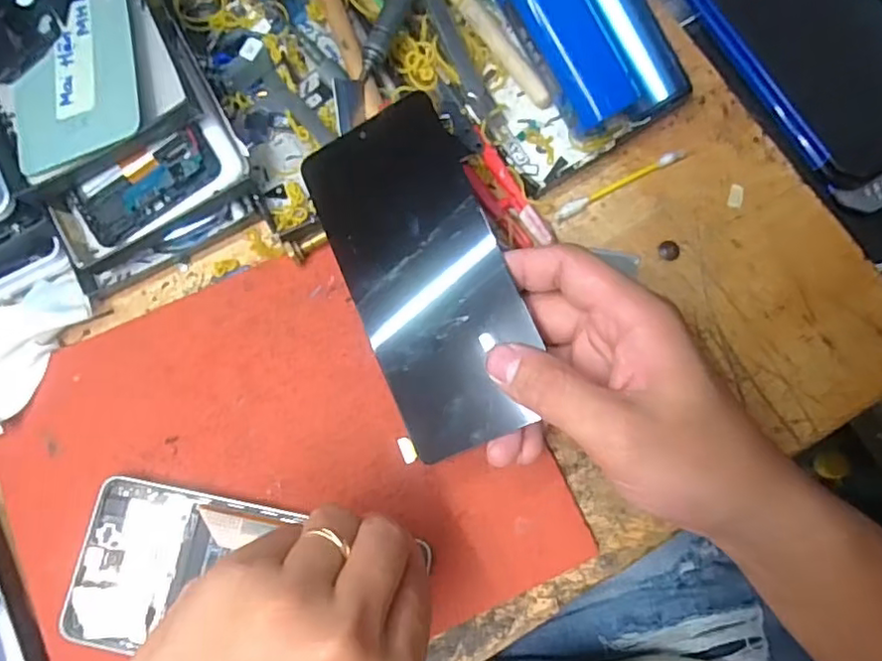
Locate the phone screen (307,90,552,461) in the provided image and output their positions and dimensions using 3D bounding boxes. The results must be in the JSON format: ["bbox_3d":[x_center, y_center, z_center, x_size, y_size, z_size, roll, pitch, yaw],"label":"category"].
[{"bbox_3d":[-0.008,-0.024,0.283,0.070,0.008,0.153,-23,81,10],"label":"phone screen"}]

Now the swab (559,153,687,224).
[{"bbox_3d":[0.093,-0.077,0.330,0.075,0.005,0.007,-28,79,-4],"label":"swab"}]

